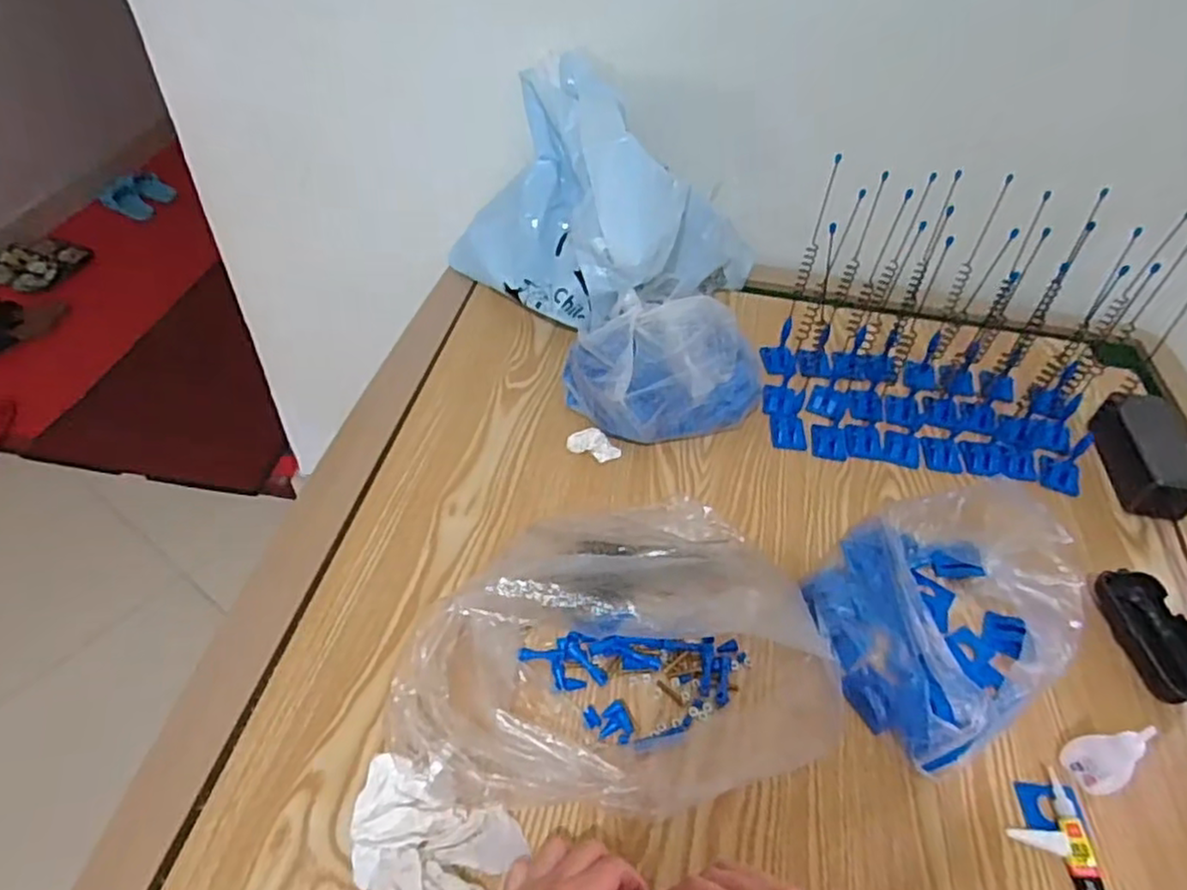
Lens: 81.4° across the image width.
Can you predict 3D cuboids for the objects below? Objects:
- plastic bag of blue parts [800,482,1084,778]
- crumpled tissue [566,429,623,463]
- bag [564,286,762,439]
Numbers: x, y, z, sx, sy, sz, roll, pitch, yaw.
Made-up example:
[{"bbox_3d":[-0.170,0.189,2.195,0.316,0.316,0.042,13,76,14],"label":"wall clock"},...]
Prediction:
[{"bbox_3d":[0.261,0.120,0.519,0.173,0.104,0.167,-24,55,-24],"label":"plastic bag of blue parts"},{"bbox_3d":[0.001,-0.001,0.663,0.050,0.022,0.024,19,50,12],"label":"crumpled tissue"},{"bbox_3d":[0.077,-0.078,0.690,0.194,0.100,0.143,-12,51,-15],"label":"bag"}]

